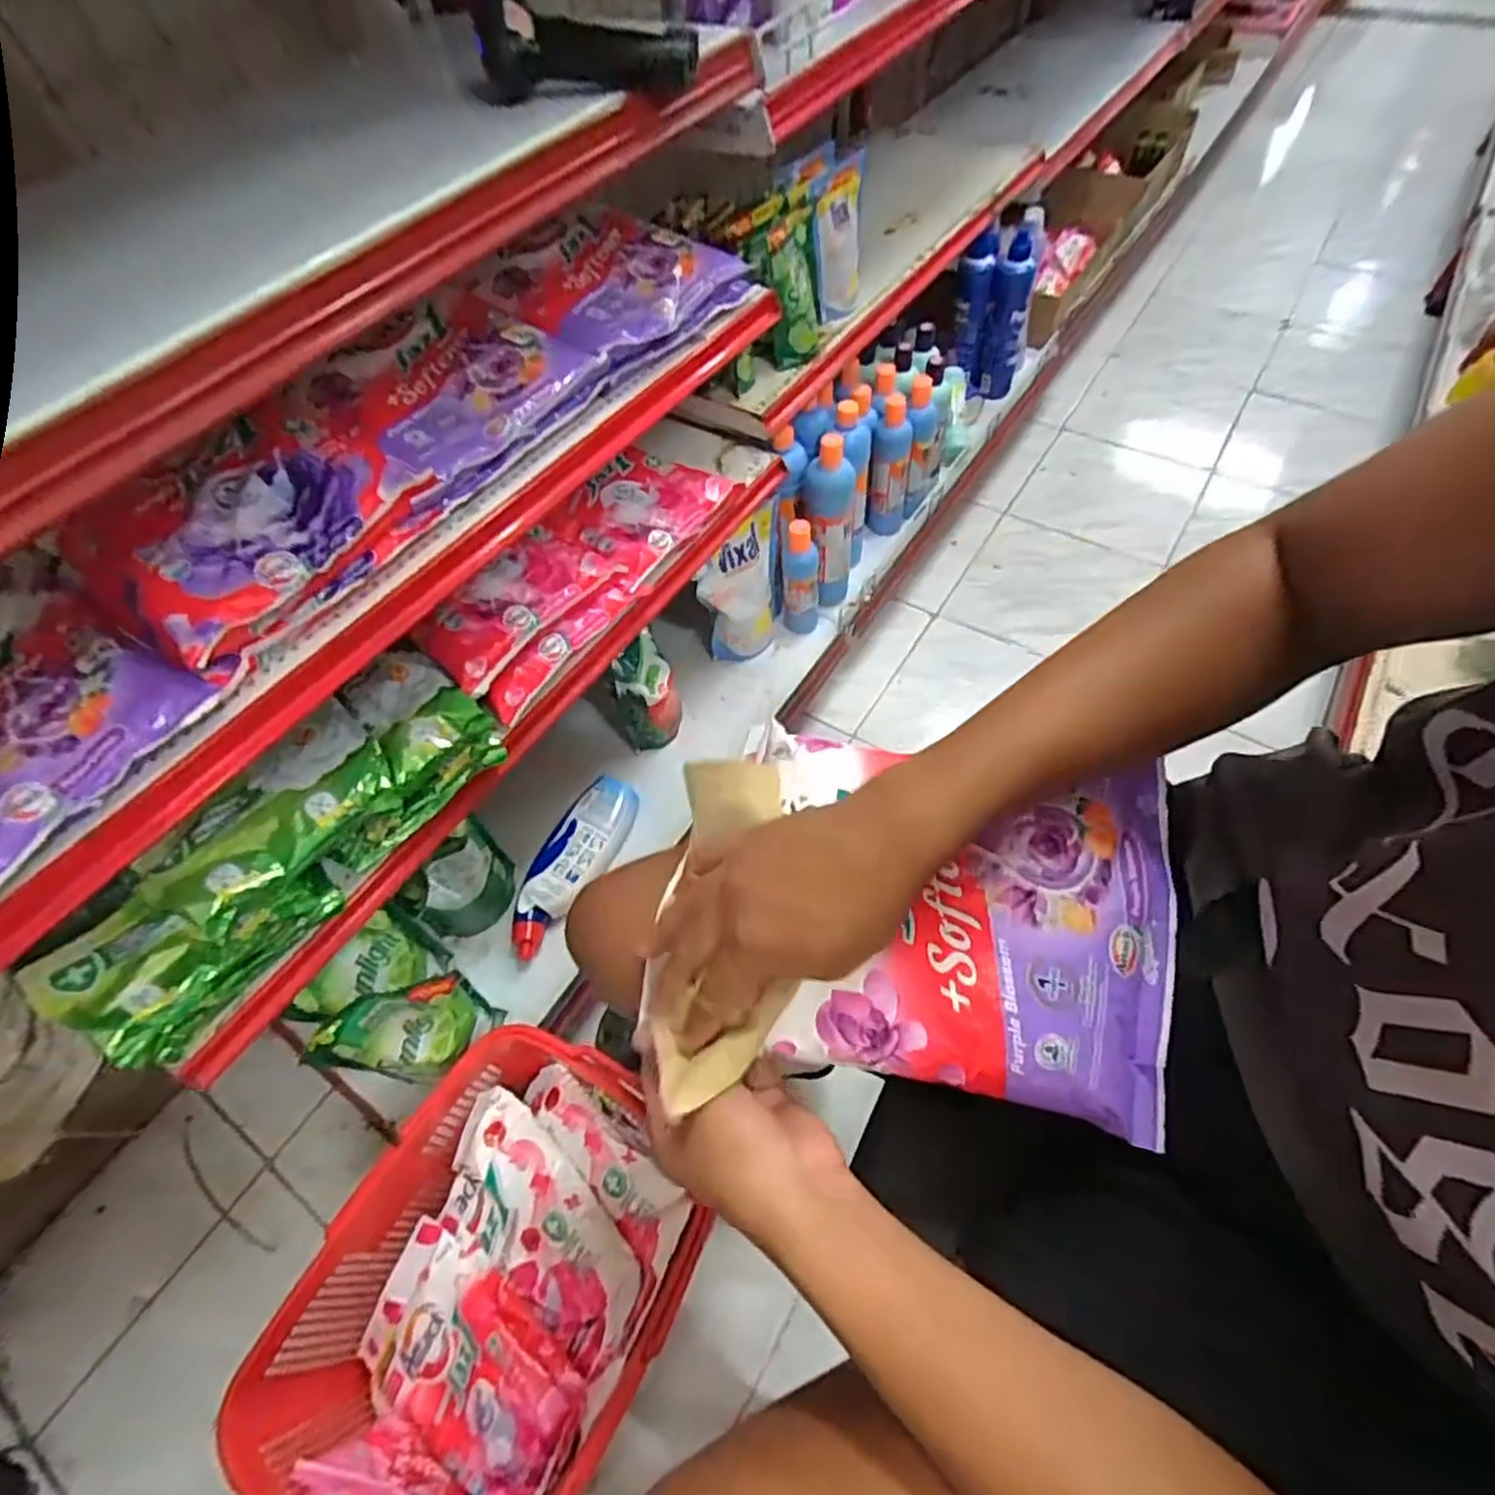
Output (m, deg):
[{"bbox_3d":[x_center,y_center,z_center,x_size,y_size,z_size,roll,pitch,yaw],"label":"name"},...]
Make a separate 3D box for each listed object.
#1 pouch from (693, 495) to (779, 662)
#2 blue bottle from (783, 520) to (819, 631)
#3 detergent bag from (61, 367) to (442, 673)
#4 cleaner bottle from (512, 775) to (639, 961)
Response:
[{"bbox_3d":[-0.001,-0.216,1.006,0.141,0.216,0.055,-34,62,-17],"label":"pouch"},{"bbox_3d":[0.077,-0.241,1.034,0.053,0.185,0.042,3,58,6],"label":"blue bottle"},{"bbox_3d":[-0.360,-0.174,0.530,0.162,0.046,0.231,29,64,20],"label":"detergent bag"},{"bbox_3d":[-0.220,0.151,0.909,0.083,0.052,0.243,21,62,16],"label":"cleaner bottle"}]

